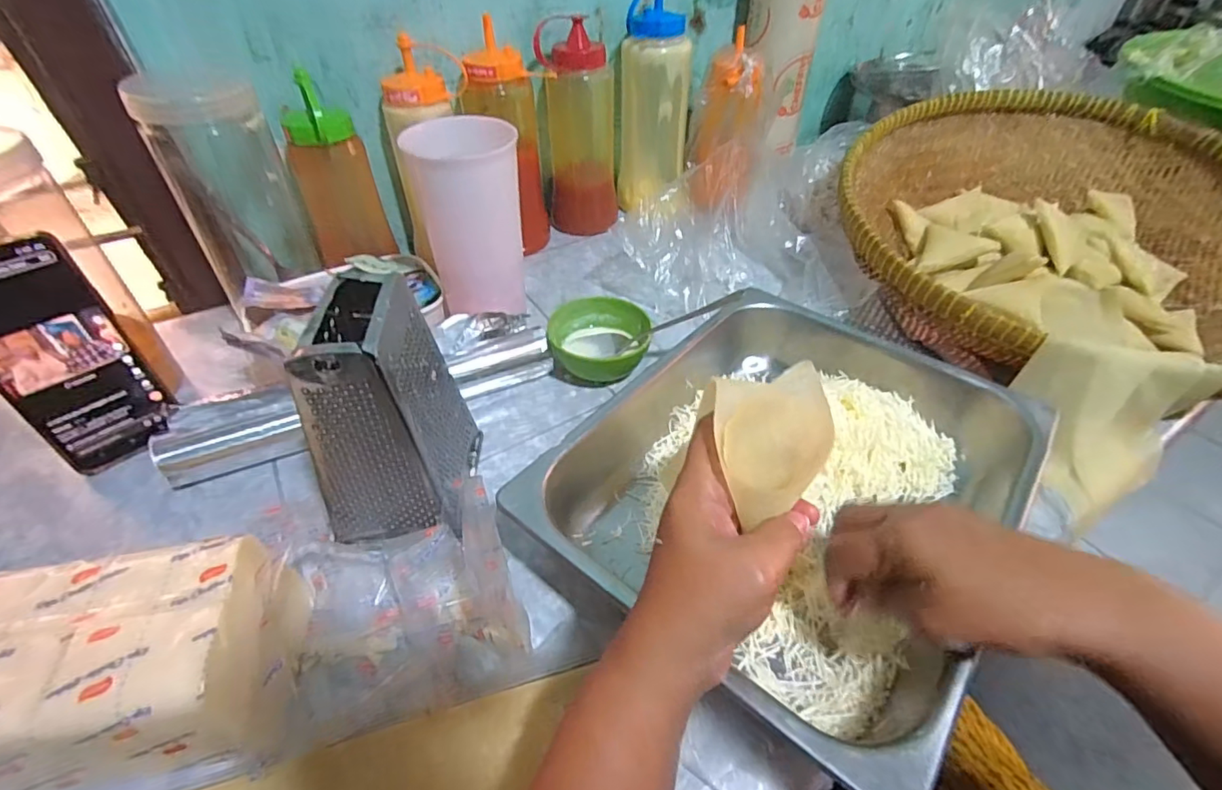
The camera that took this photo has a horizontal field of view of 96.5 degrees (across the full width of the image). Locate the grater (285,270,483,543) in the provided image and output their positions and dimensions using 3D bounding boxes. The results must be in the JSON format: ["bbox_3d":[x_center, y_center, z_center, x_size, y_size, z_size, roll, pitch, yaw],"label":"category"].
[{"bbox_3d":[-0.142,0.010,0.350,0.077,0.164,0.095,-1,45,-2],"label":"grater"}]

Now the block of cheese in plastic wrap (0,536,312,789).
[{"bbox_3d":[-0.246,0.136,0.277,0.149,0.062,0.100,-6,45,-7],"label":"block of cheese in plastic wrap"}]

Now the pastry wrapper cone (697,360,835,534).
[{"bbox_3d":[0.081,0.022,0.266,0.060,0.074,0.022,-24,12,3],"label":"pastry wrapper cone"}]

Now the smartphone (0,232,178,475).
[{"bbox_3d":[-0.382,-0.024,0.383,0.008,0.162,0.074,22,45,34],"label":"smartphone"}]

